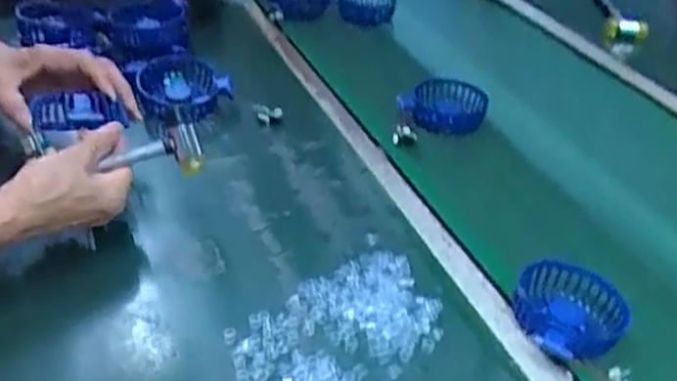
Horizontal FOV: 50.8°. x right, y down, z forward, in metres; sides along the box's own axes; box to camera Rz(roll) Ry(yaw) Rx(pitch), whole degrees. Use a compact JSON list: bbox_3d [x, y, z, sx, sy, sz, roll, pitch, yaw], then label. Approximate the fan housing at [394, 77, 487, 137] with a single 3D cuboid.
[{"bbox_3d":[0.123,-0.098,0.826,0.101,0.040,0.065,3,37,-3],"label":"fan housing"}]

